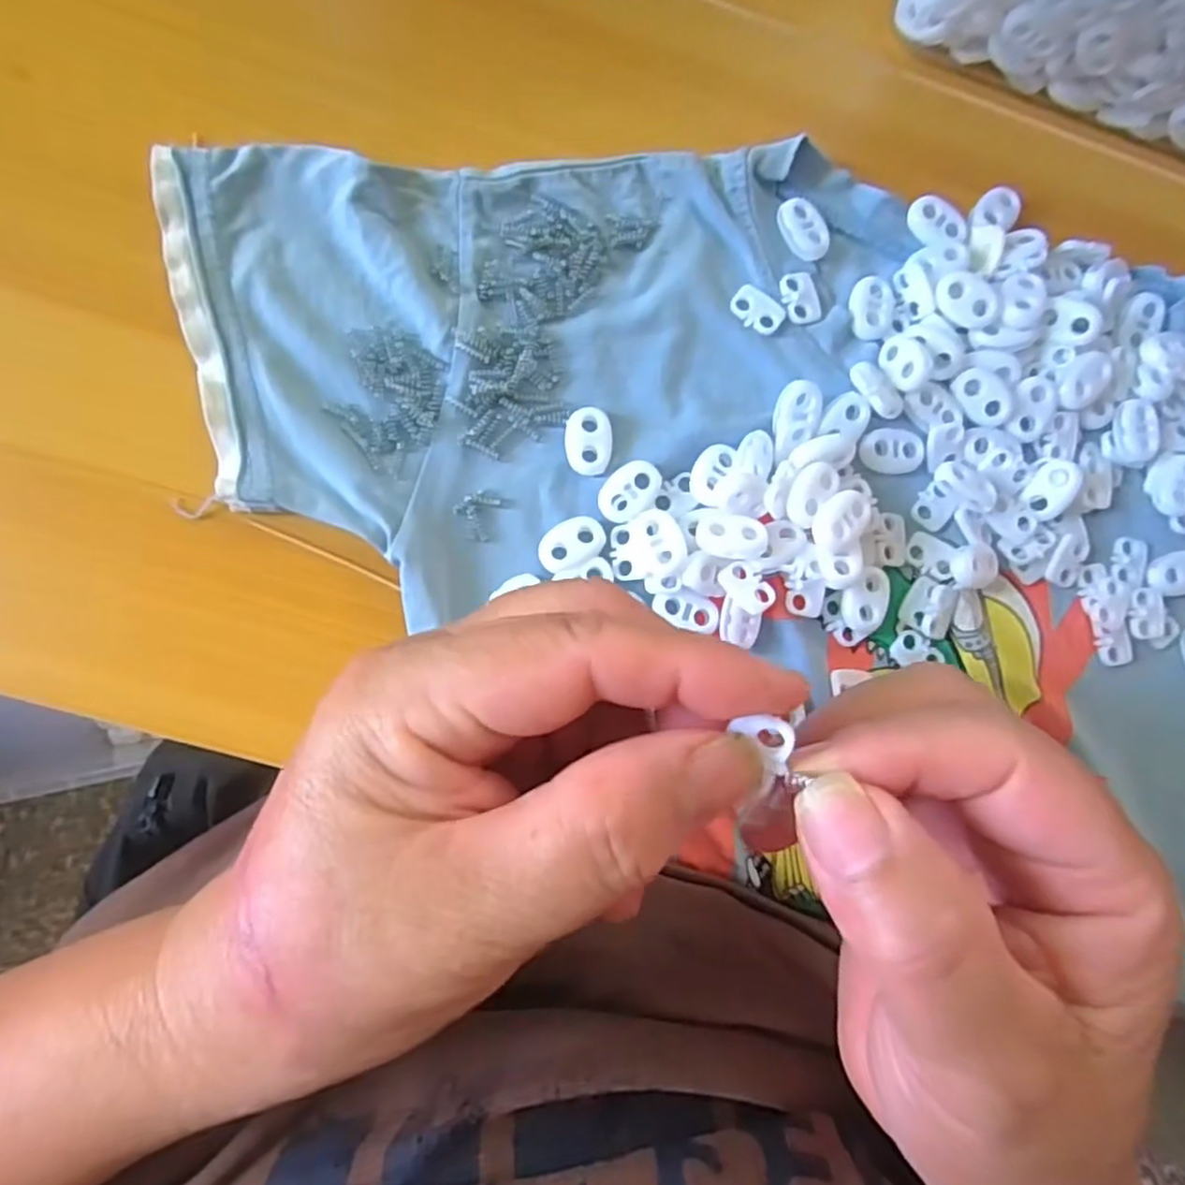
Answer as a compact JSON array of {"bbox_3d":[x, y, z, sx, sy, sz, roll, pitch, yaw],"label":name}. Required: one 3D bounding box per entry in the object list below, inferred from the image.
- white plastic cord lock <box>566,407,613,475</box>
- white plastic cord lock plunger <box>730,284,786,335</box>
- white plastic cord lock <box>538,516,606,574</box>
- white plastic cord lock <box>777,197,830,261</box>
[{"bbox_3d":[-0.001,-0.050,0.240,0.015,0.004,0.022,-1,85,-7],"label":"white plastic cord lock"},{"bbox_3d":[0.057,-0.098,0.250,0.019,0.004,0.013,40,82,-2],"label":"white plastic cord lock plunger"},{"bbox_3d":[-0.007,-0.016,0.236,0.022,0.004,0.015,-29,89,-8],"label":"white plastic cord lock"},{"bbox_3d":[0.074,-0.127,0.255,0.015,0.004,0.022,-27,89,-8],"label":"white plastic cord lock"}]

